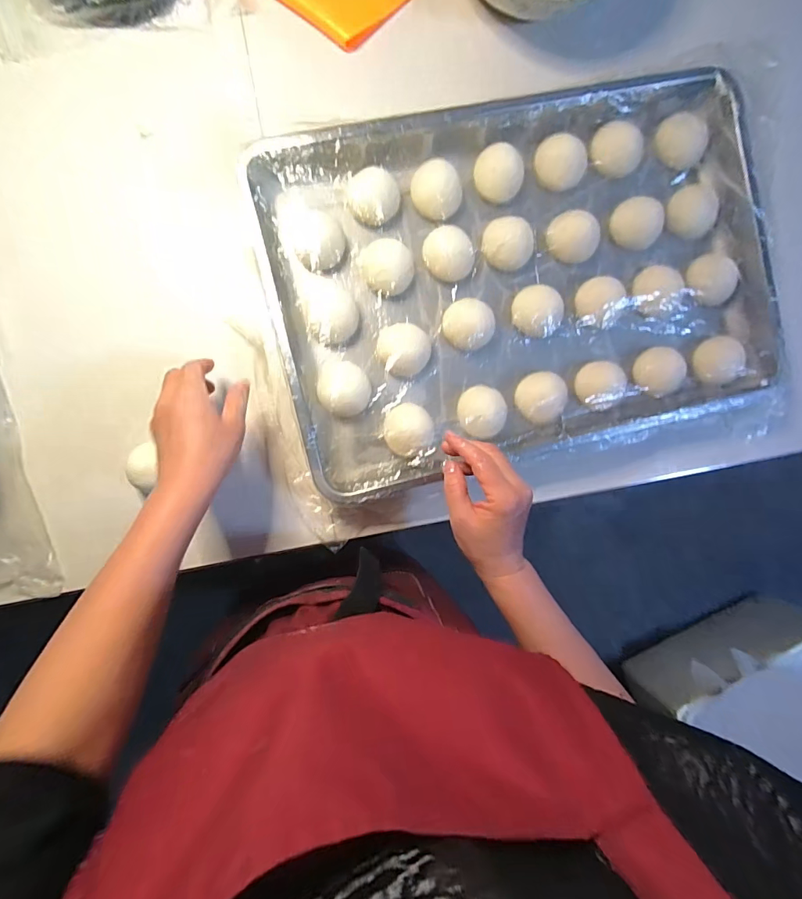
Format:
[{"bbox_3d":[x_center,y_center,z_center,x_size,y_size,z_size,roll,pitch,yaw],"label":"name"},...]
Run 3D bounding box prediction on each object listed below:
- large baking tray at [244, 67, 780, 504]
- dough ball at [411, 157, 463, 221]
[{"bbox_3d":[0.140,-0.195,0.501,0.560,0.044,0.376,-14,94,-6],"label":"large baking tray"},{"bbox_3d":[0.039,-0.297,0.496,0.060,0.031,0.059,42,87,-7],"label":"dough ball"}]

